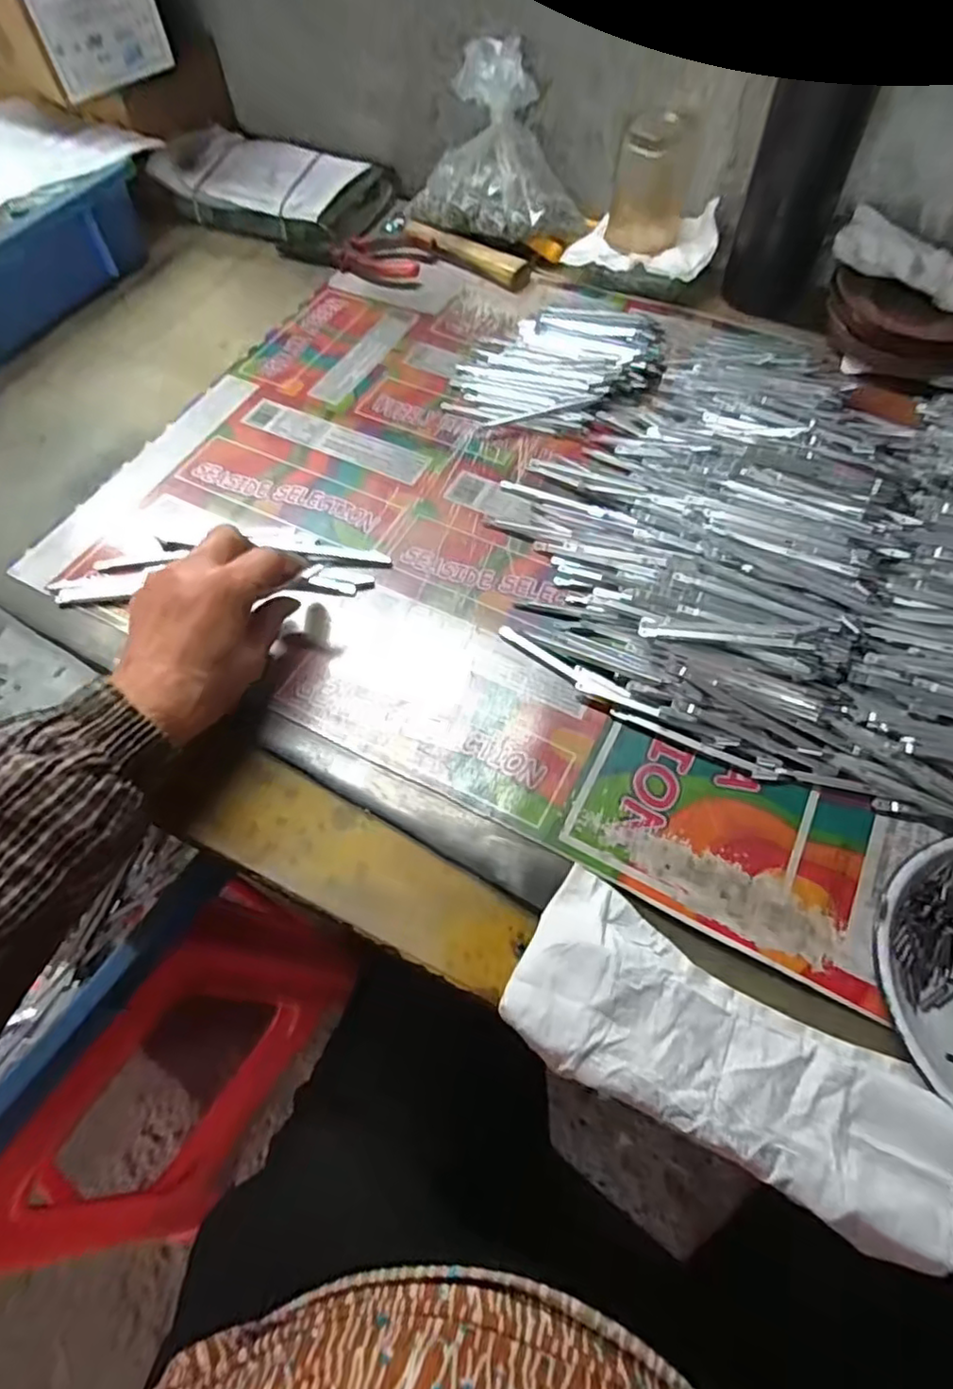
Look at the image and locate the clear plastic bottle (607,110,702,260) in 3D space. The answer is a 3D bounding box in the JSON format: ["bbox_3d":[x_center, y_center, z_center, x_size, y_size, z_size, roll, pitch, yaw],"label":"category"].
[{"bbox_3d":[0.144,-0.417,0.531,0.060,0.090,0.052,13,63,10],"label":"clear plastic bottle"}]

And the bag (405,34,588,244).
[{"bbox_3d":[0.018,-0.456,0.544,0.154,0.120,0.072,14,64,11],"label":"bag"}]

